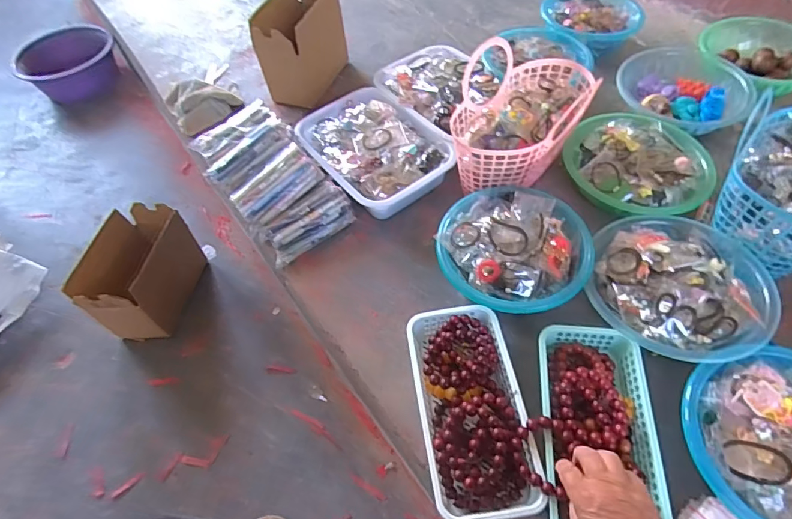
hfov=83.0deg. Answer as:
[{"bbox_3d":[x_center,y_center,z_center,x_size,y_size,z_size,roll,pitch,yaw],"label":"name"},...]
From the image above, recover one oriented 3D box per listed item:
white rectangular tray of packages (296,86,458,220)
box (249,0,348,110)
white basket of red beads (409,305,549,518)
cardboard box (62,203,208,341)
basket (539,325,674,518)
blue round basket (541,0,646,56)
[{"bbox_3d":[-0.050,-0.207,0.849,0.208,0.087,0.293,-37,62,-20],"label":"white rectangular tray of packages"},{"bbox_3d":[-0.197,-0.455,0.972,0.115,0.192,0.210,12,57,10],"label":"box"},{"bbox_3d":[0.095,0.190,0.590,0.126,0.071,0.264,-8,56,-3],"label":"white basket of red beads"},{"bbox_3d":[-0.487,0.026,0.862,0.120,0.159,0.214,7,57,7],"label":"cardboard box"},{"bbox_3d":[0.252,0.196,0.564,0.129,0.049,0.233,4,56,5],"label":"basket"},{"bbox_3d":[0.453,-0.557,1.071,0.232,0.094,0.203,-29,60,-16],"label":"blue round basket"}]

